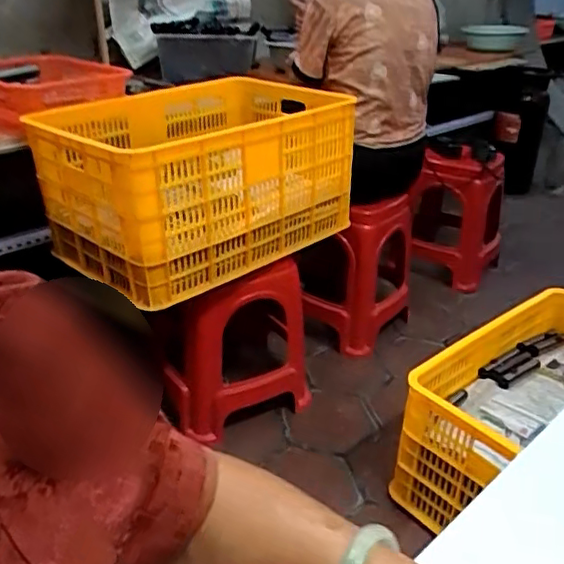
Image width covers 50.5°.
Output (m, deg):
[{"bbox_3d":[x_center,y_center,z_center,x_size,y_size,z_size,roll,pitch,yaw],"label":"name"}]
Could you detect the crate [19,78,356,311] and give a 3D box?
[{"bbox_3d":[-0.190,-0.231,1.263,0.546,0.279,0.445,-23,37,-37],"label":"crate"}]

